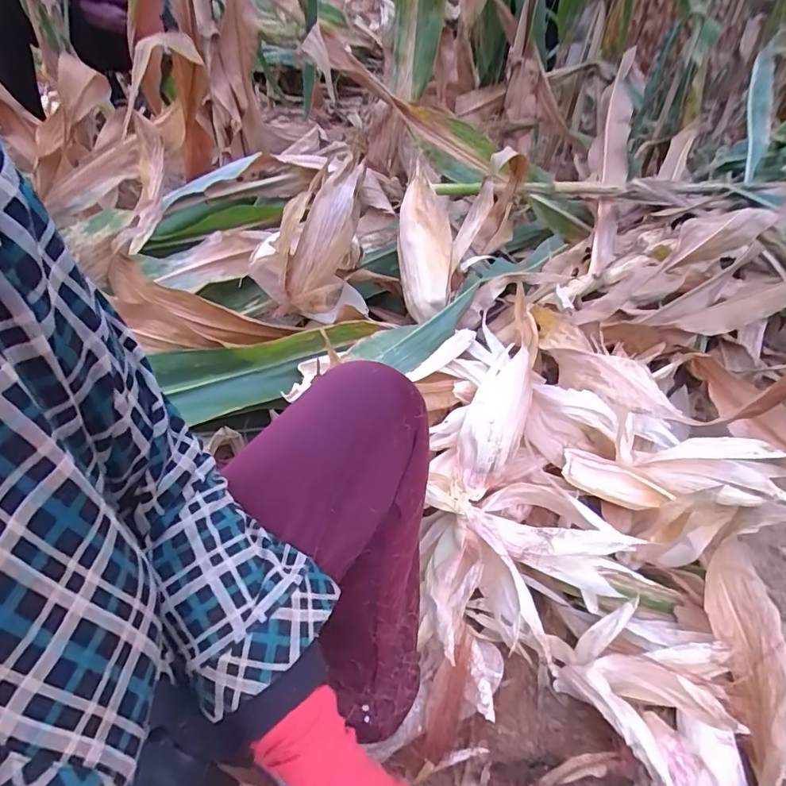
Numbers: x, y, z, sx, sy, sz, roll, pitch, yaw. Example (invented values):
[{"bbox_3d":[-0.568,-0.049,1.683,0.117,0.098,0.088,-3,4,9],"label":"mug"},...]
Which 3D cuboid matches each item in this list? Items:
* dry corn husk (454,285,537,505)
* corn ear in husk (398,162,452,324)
[{"bbox_3d":[0.144,0.008,0.657,0.075,0.087,0.265,18,76,12],"label":"dry corn husk"},{"bbox_3d":[0.053,-0.252,0.828,0.081,0.064,0.261,-3,86,-10],"label":"corn ear in husk"}]

